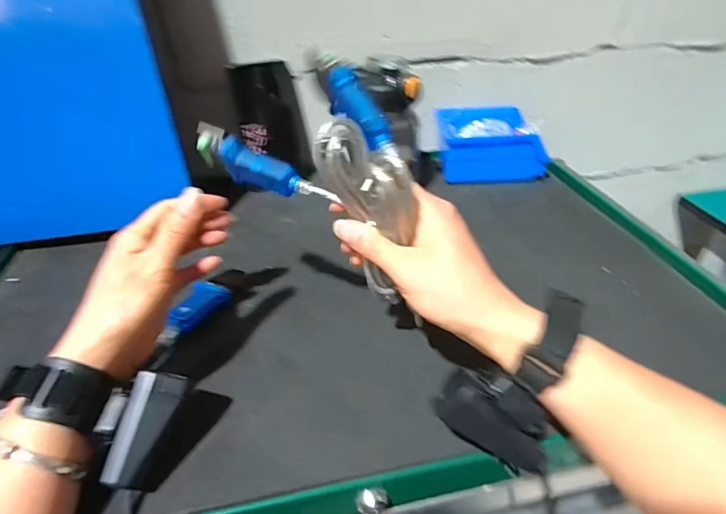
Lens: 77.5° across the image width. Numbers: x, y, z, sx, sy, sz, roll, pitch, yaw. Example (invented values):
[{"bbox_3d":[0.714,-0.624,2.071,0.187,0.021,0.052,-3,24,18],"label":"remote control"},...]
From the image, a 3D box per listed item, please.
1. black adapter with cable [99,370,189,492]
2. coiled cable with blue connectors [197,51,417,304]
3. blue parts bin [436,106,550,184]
[{"bbox_3d":[-0.136,0.109,0.287,0.031,0.015,0.067,16,67,-11],"label":"black adapter with cable"},{"bbox_3d":[-0.035,-0.057,0.326,0.159,0.142,0.062,19,42,27],"label":"coiled cable with blue connectors"},{"bbox_3d":[0.174,-0.158,0.627,0.133,0.065,0.103,-1,37,3],"label":"blue parts bin"}]

